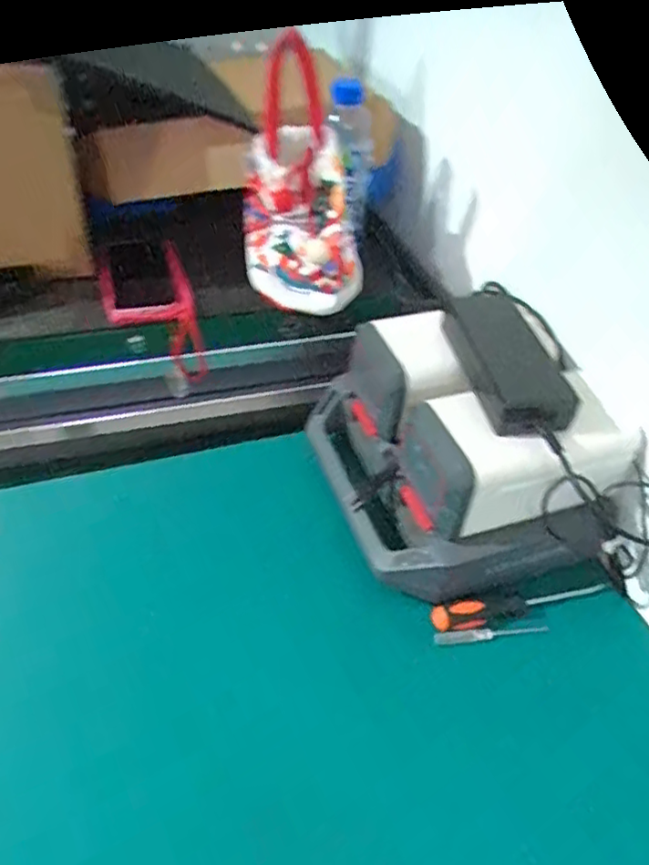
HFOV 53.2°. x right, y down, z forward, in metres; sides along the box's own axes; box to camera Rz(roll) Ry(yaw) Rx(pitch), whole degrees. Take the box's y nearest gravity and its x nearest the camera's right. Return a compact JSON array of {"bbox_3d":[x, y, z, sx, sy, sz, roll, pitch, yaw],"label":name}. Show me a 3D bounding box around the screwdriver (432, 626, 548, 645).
[{"bbox_3d":[0.160,0.195,0.623,0.109,0.011,0.008,0,43,-6],"label":"screwdriver"}]

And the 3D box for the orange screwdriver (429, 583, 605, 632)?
[{"bbox_3d":[0.192,0.169,0.636,0.176,0.024,0.024,-5,44,-11],"label":"orange screwdriver"}]

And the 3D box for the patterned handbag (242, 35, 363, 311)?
[{"bbox_3d":[-0.030,-0.281,0.753,0.126,0.280,0.125,-8,13,-14],"label":"patterned handbag"}]

